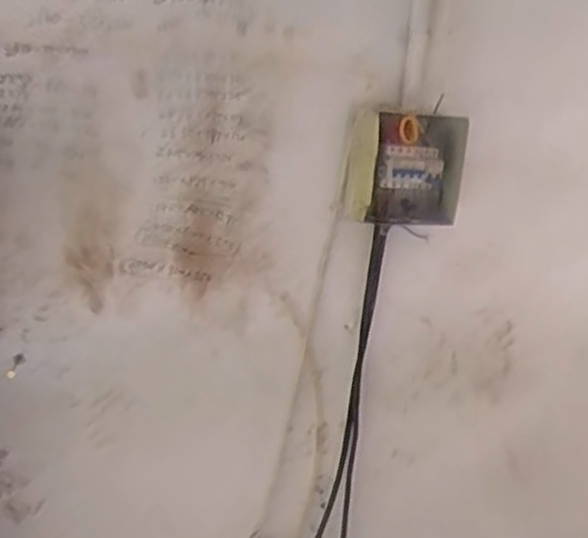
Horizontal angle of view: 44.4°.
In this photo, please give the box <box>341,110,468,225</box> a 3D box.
[{"bbox_3d":[0.209,-0.184,1.341,0.231,0.197,0.066,0,13,-22],"label":"box"}]

